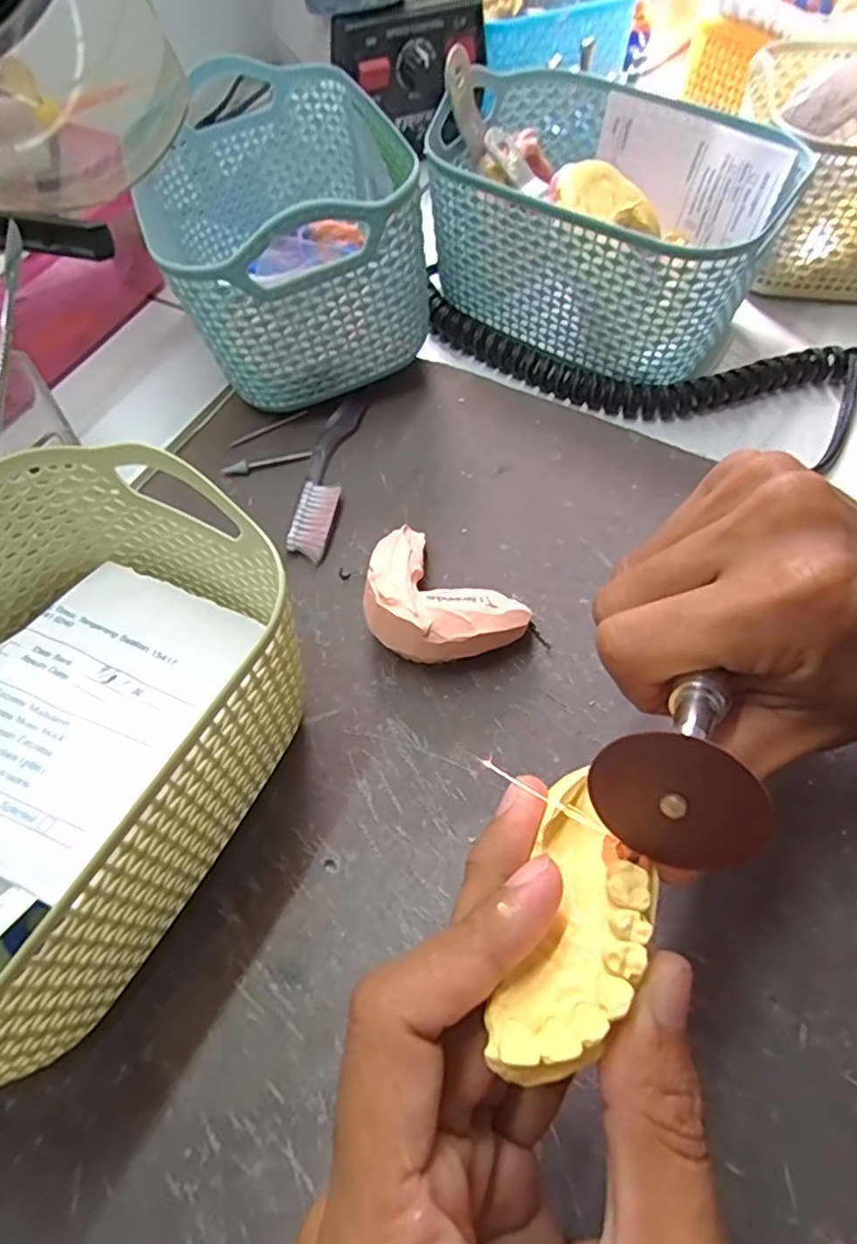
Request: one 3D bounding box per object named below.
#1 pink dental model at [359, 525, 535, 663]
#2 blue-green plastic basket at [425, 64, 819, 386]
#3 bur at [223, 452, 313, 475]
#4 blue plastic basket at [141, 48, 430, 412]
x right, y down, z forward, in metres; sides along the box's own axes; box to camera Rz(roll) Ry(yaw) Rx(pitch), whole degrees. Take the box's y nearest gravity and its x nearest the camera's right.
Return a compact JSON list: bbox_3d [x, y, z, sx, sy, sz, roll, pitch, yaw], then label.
[{"bbox_3d":[0.001,-0.005,0.256,0.064,0.033,0.045,38,67,20],"label":"pink dental model"},{"bbox_3d":[0.084,-0.203,0.340,0.163,0.080,0.117,31,65,17],"label":"blue-green plastic basket"},{"bbox_3d":[-0.077,-0.077,0.313,0.043,0.004,0.006,-11,62,-7],"label":"bur"},{"bbox_3d":[-0.076,-0.196,0.325,0.110,0.095,0.170,-20,62,-11],"label":"blue plastic basket"}]

